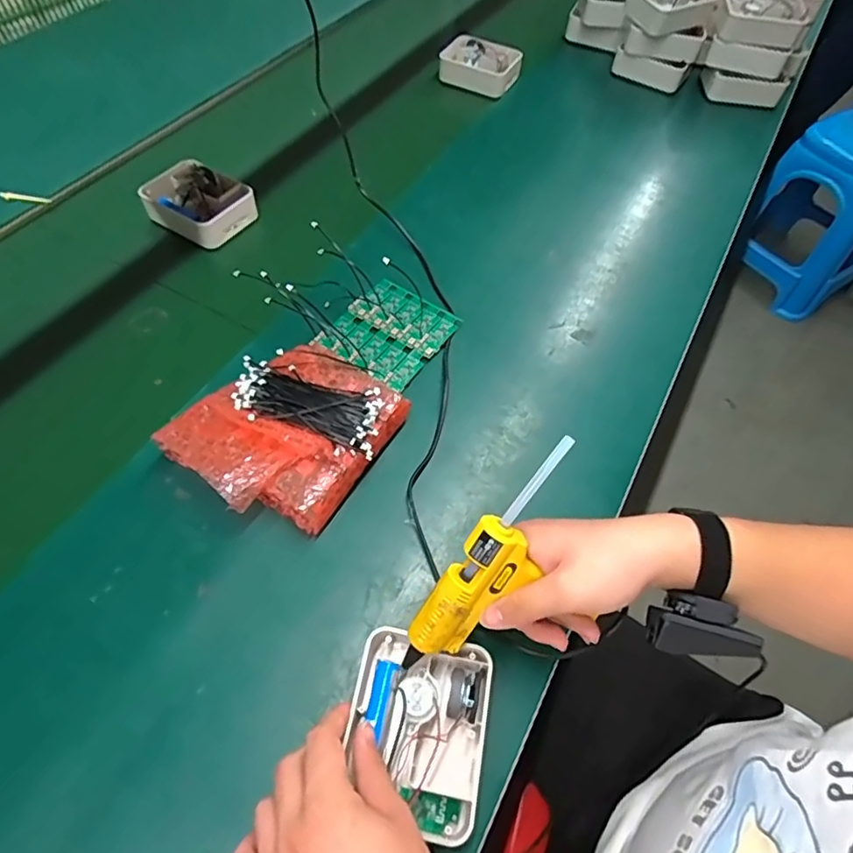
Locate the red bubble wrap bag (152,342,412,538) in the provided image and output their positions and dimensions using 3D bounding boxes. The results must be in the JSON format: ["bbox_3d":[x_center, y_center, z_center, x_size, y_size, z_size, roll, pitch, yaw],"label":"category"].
[{"bbox_3d":[-0.134,0.002,0.543,0.172,0.061,0.189,33,62,17],"label":"red bubble wrap bag"}]

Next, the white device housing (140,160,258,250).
[{"bbox_3d":[-0.307,-0.302,0.743,0.127,0.040,0.106,34,63,18],"label":"white device housing"}]

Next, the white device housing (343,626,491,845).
[{"bbox_3d":[-0.006,0.227,0.413,0.099,0.036,0.123,7,58,3],"label":"white device housing"}]

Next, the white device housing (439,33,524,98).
[{"bbox_3d":[0.098,-0.646,0.971,0.134,0.038,0.096,21,58,9],"label":"white device housing"}]

